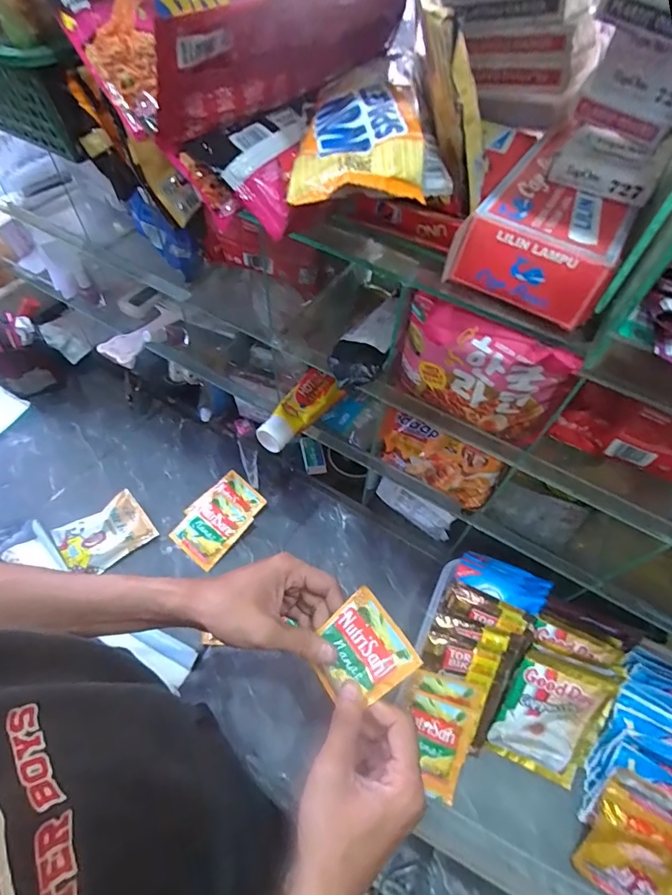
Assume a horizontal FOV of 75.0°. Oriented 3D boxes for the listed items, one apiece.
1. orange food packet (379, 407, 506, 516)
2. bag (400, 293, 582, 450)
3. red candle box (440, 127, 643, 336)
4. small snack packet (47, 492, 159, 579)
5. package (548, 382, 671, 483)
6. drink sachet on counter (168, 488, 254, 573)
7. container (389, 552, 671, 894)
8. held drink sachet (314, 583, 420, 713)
[{"bbox_3d":[0.103,0.012,0.461,0.130,0.071,0.028,33,62,17],"label":"orange food packet"},{"bbox_3d":[0.107,-0.055,0.339,0.128,0.098,0.026,29,61,15],"label":"bag"},{"bbox_3d":[0.155,-0.156,0.302,0.089,0.038,0.157,31,61,16],"label":"red candle box"},{"bbox_3d":[-0.296,0.114,0.566,0.104,0.022,0.079,-34,65,-22],"label":"small snack packet"},{"bbox_3d":[0.240,-0.008,0.348,0.111,0.057,0.021,27,60,14],"label":"package"},{"bbox_3d":[-0.163,0.105,0.579,0.075,0.006,0.091,35,67,20],"label":"drink sachet on counter"},{"bbox_3d":[0.228,0.294,0.424,0.330,0.111,0.247,23,59,12],"label":"container"},{"bbox_3d":[0.019,0.171,0.363,0.079,0.006,0.071,-45,62,7],"label":"held drink sachet"}]

